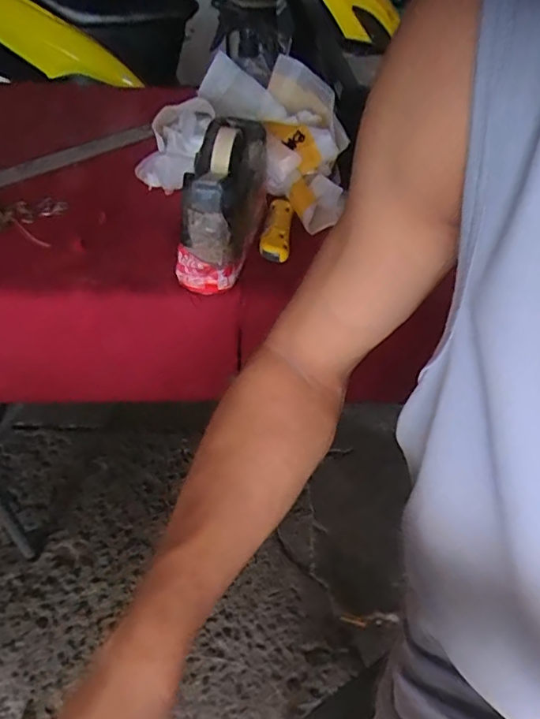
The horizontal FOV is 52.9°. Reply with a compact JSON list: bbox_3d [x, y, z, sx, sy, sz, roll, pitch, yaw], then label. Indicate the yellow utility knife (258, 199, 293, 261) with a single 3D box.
[{"bbox_3d":[0.008,-0.154,0.643,0.032,0.022,0.112,5,45,1],"label":"yellow utility knife"}]

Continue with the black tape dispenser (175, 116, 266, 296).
[{"bbox_3d":[-0.049,-0.178,0.586,0.068,0.109,0.194,11,46,7],"label":"black tape dispenser"}]

